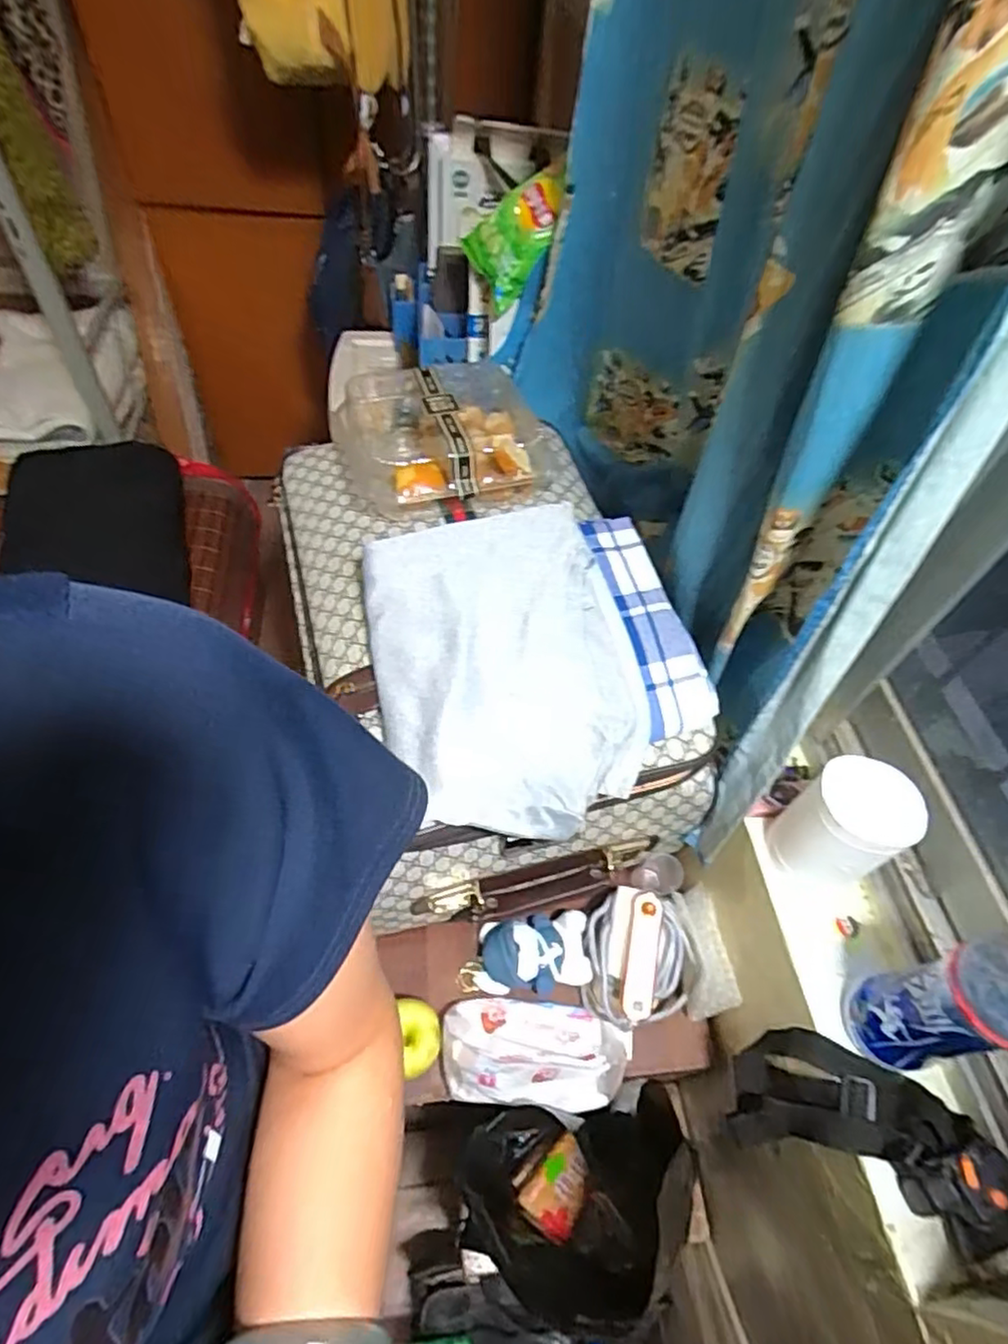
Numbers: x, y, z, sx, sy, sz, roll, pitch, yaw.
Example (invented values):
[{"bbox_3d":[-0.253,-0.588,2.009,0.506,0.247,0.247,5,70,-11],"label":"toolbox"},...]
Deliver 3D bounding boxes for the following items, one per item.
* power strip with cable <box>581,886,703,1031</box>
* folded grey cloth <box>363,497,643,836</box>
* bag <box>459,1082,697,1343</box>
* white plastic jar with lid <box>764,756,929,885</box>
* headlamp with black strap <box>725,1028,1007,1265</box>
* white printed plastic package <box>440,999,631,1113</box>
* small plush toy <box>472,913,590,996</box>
[{"bbox_3d":[0.149,0.307,0.713,0.112,0.084,0.148,3,55,-3],"label":"power strip with cable"},{"bbox_3d":[-0.001,-0.004,0.621,0.235,0.056,0.311,-10,69,-9],"label":"folded grey cloth"},{"bbox_3d":[0.066,0.531,0.662,0.199,0.281,0.145,-4,55,-8],"label":"bag"},{"bbox_3d":[0.299,0.138,0.581,0.078,0.129,0.074,2,55,-3],"label":"white plastic jar with lid"},{"bbox_3d":[0.279,0.364,0.530,0.085,0.236,0.092,-45,106,-29],"label":"headlamp with black strap"},{"bbox_3d":[0.034,0.386,0.665,0.193,0.072,0.098,6,54,-1],"label":"white printed plastic package"},{"bbox_3d":[0.031,0.314,0.726,0.123,0.052,0.081,-1,55,-6],"label":"small plush toy"}]

